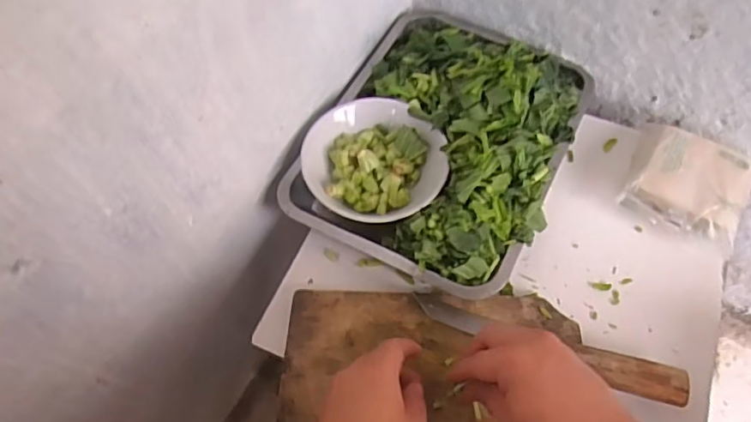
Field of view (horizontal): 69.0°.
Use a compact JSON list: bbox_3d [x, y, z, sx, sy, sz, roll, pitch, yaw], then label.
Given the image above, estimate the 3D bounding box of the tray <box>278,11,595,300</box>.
[{"bbox_3d":[0.077,-0.096,0.601,0.261,0.068,0.335,24,64,14],"label":"tray"}]

